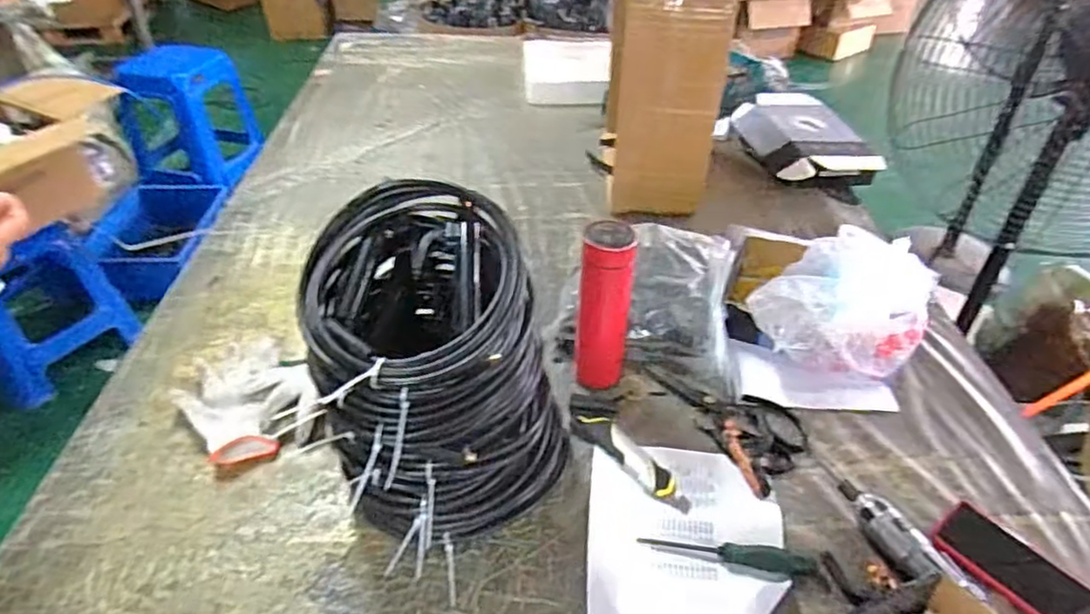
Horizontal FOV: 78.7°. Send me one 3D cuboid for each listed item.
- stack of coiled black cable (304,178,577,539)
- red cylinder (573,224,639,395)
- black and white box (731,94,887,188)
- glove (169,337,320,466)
[{"bbox_3d":[-0.116,0.062,0.729,0.246,0.290,0.250,-21,44,-25],"label":"stack of coiled black cable"},{"bbox_3d":[0.075,0.006,0.847,0.067,0.233,0.054,3,39,2],"label":"red cylinder"},{"bbox_3d":[0.540,-0.355,1.410,0.210,0.090,0.336,-3,39,-6],"label":"black and white box"},{"bbox_3d":[-0.376,0.101,0.874,0.184,0.042,0.217,-29,48,-32],"label":"glove"}]

